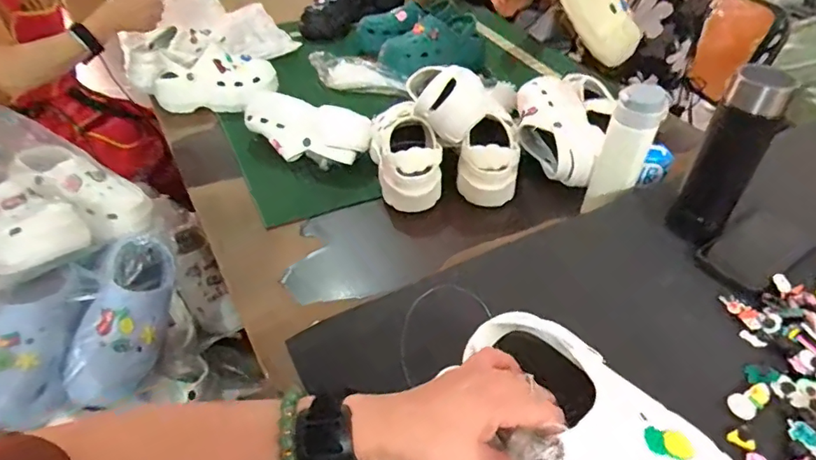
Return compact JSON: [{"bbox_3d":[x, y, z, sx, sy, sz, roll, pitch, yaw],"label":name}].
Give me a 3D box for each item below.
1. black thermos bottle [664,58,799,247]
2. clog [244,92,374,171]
[{"bbox_3d":[0.366,-0.079,0.583,0.064,0.198,0.054,26,48,27],"label":"black thermos bottle"},{"bbox_3d":[-0.192,-0.181,0.927,0.244,0.080,0.081,15,43,17],"label":"clog"}]

